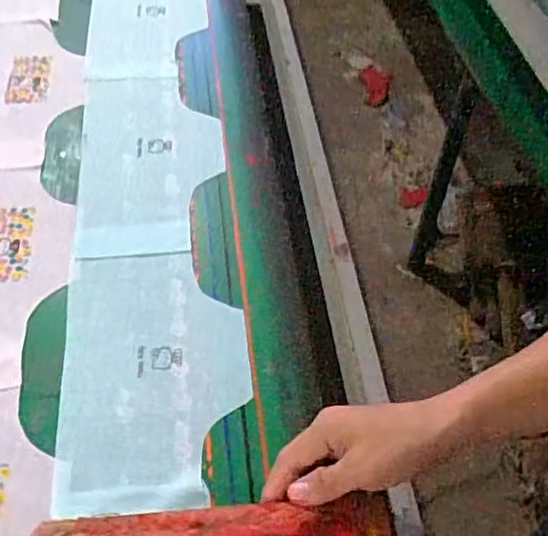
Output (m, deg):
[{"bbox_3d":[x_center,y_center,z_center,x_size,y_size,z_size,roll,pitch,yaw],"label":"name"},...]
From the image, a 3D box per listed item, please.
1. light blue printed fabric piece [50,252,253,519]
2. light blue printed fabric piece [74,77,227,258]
[{"bbox_3d":[-0.108,0.089,0.567,0.164,0.005,0.251,-4,54,-7],"label":"light blue printed fabric piece"},{"bbox_3d":[-0.145,-0.134,0.738,0.164,0.010,0.292,-4,54,-7],"label":"light blue printed fabric piece"}]

